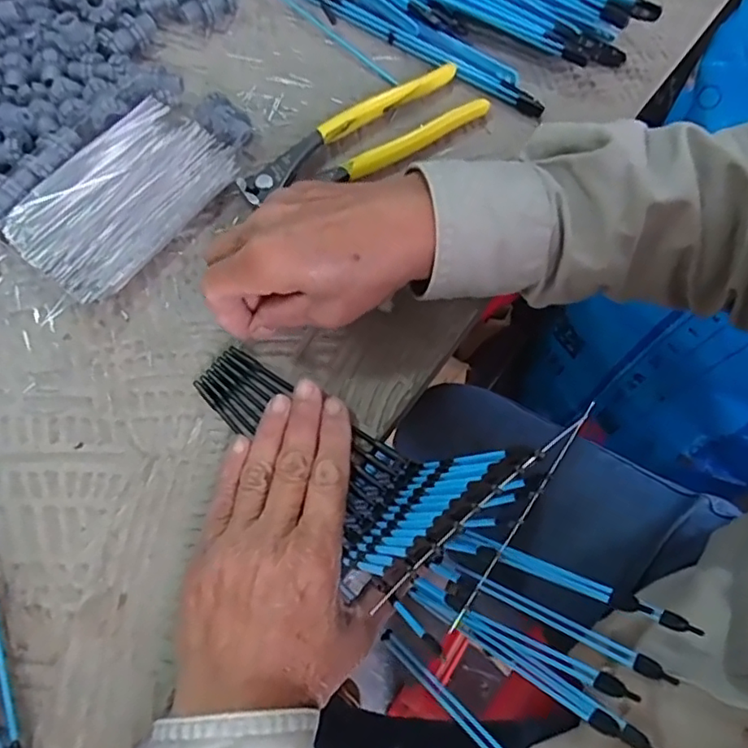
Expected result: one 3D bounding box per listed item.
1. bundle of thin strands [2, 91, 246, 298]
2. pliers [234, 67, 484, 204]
[{"bbox_3d":[-0.153,-0.108,0.365,0.079,0.016,0.127,34,72,13],"label":"bundle of thin strands"},{"bbox_3d":[-0.009,-0.149,0.380,0.166,0.014,0.045,-26,70,-10],"label":"pliers"}]

